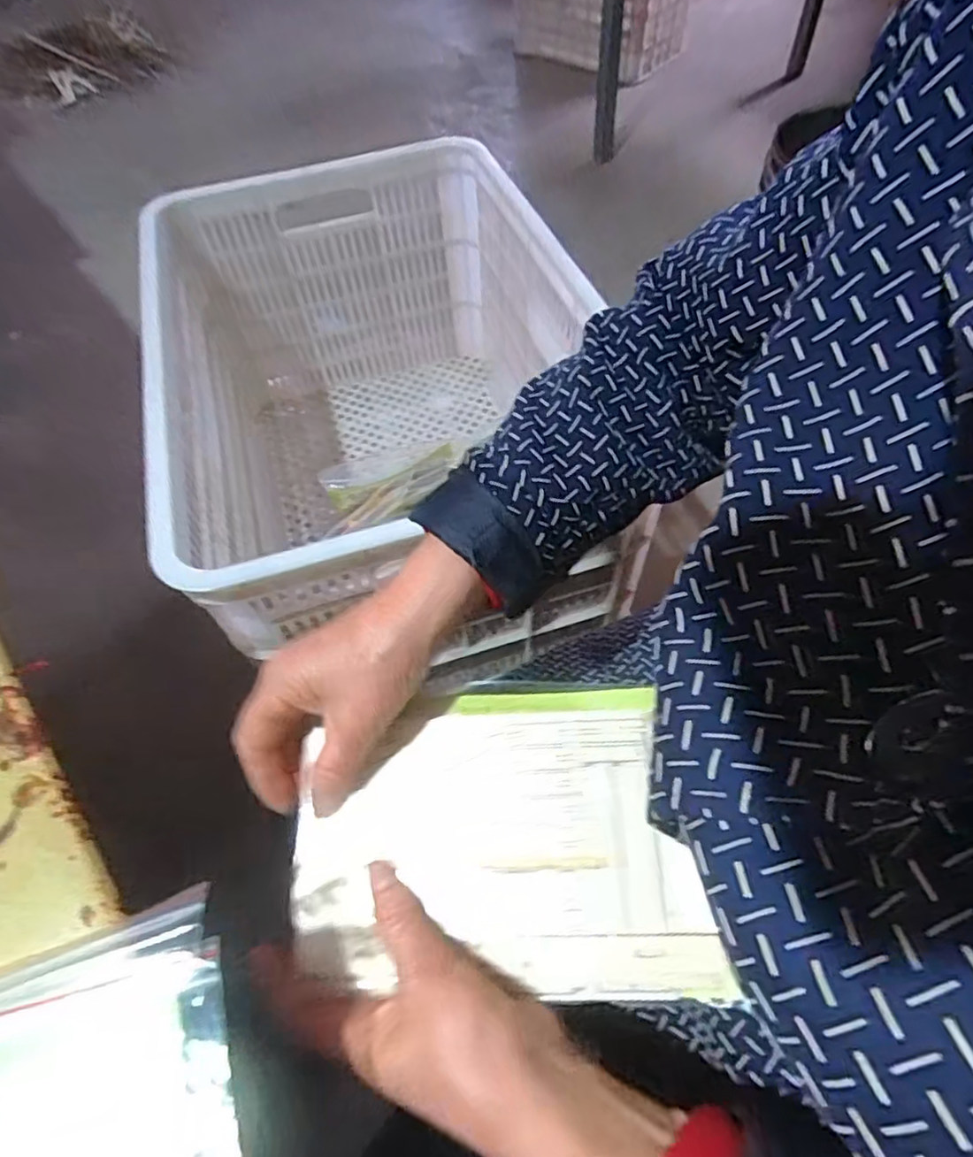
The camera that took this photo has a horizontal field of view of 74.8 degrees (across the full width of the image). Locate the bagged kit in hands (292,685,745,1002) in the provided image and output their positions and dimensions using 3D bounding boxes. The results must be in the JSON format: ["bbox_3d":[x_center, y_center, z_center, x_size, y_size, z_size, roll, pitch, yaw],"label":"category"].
[{"bbox_3d":[0.003,0.123,0.317,0.198,0.029,0.139,-1,57,2],"label":"bagged kit in hands"}]

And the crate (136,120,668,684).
[{"bbox_3d":[-0.112,-0.185,0.751,0.424,0.321,0.584,-18,58,-8],"label":"crate"}]

